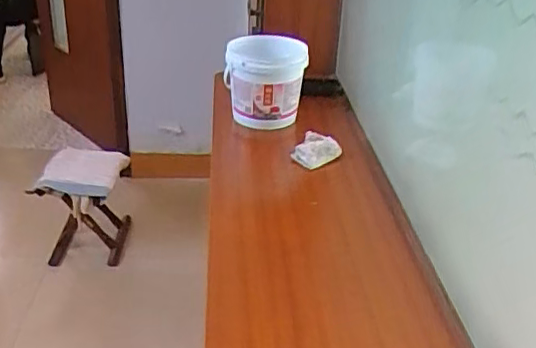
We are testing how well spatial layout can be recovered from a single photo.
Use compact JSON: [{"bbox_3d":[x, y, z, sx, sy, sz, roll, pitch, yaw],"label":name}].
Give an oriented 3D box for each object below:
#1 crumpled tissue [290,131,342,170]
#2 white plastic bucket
[{"bbox_3d":[0.095,-0.044,1.154,0.097,0.064,0.040,-3,27,-7],"label":"crumpled tissue"},{"bbox_3d":[-0.003,-0.208,1.329,0.181,0.180,0.172,-1,26,-2],"label":"white plastic bucket"}]

